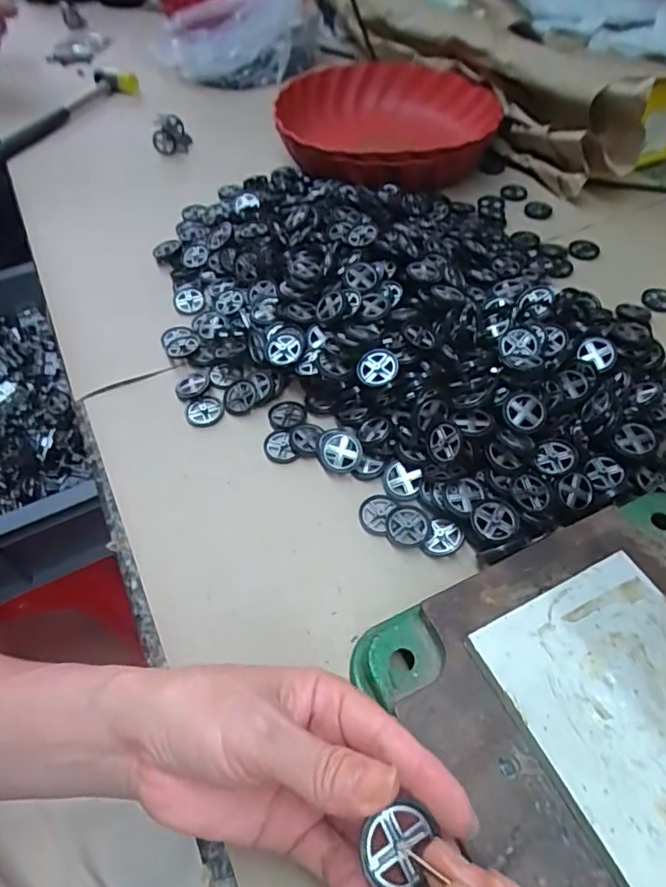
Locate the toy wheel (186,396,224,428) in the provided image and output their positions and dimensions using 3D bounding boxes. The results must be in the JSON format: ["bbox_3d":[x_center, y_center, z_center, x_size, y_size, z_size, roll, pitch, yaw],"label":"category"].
[{"bbox_3d":[-0.094,-0.024,0.401,0.026,0.005,0.025,-1,52,2],"label":"toy wheel"}]

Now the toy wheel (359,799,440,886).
[{"bbox_3d":[0.022,0.135,0.182,0.023,0.008,0.027,14,54,14],"label":"toy wheel"}]

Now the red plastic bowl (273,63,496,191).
[{"bbox_3d":[0.062,-0.361,0.631,0.220,0.081,0.241,-1,52,2],"label":"red plastic bowl"}]

